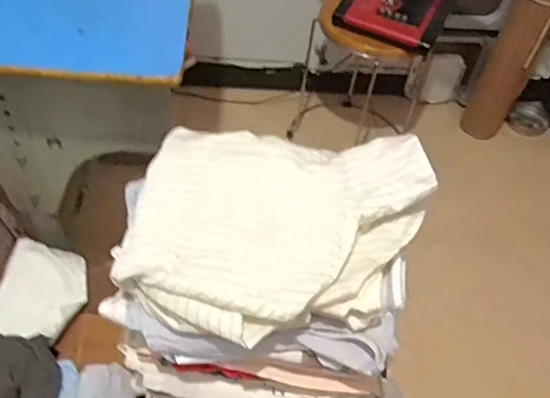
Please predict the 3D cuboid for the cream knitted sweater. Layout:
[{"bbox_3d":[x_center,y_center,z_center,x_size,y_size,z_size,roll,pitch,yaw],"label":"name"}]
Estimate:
[{"bbox_3d":[-0.011,0.017,0.614,0.310,0.076,0.264,20,52,11],"label":"cream knitted sweater"}]

